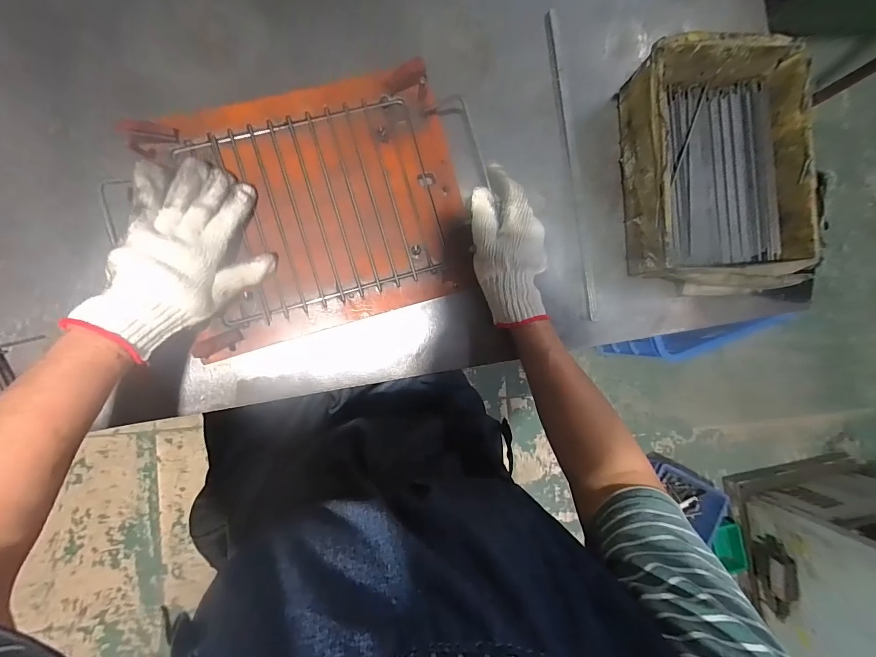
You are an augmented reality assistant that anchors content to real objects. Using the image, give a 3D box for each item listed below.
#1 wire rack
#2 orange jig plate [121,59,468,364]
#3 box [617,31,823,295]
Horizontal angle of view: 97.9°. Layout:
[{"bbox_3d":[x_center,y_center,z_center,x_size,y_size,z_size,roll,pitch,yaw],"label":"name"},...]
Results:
[{"bbox_3d":[-0.096,-0.134,0.405,0.309,0.007,0.193,-17,92,-7],"label":"wire rack"},{"bbox_3d":[-0.124,-0.126,0.407,0.293,0.022,0.244,-17,92,-7],"label":"orange jig plate"},{"bbox_3d":[0.308,-0.174,0.431,0.179,0.077,0.255,-4,91,-7],"label":"box"}]

